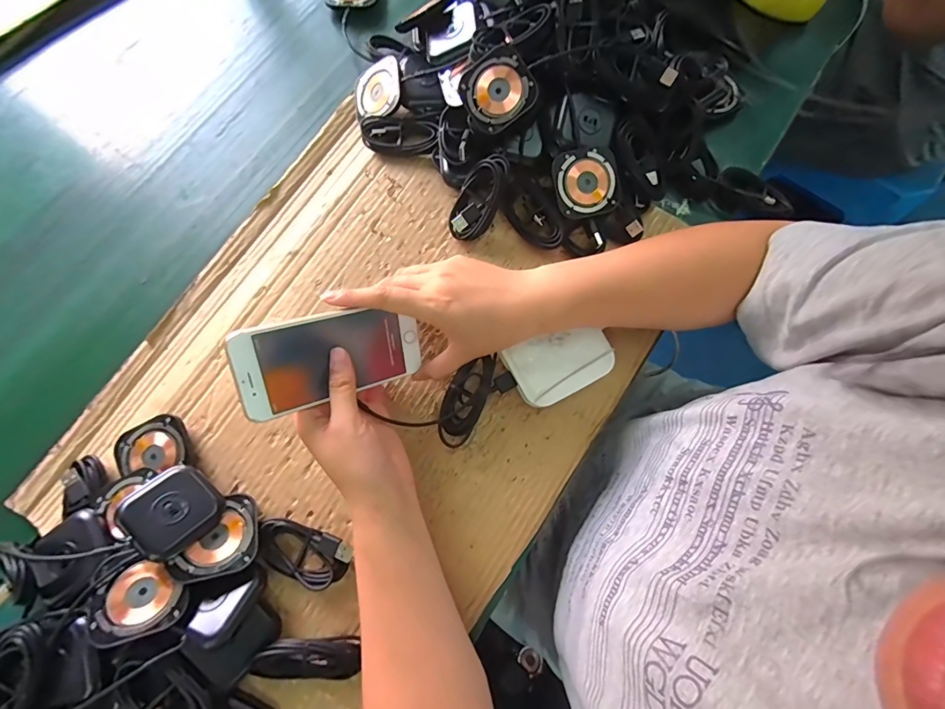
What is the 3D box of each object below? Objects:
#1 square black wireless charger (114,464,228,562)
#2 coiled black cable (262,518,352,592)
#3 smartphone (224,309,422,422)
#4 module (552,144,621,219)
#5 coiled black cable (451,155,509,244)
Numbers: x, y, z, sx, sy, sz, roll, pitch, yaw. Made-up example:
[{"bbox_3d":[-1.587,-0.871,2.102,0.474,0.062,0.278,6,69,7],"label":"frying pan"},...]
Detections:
[{"bbox_3d":[-0.228,0.117,0.319,0.059,0.011,0.058,39,47,8],"label":"square black wireless charger"},{"bbox_3d":[-0.135,0.161,0.340,0.072,0.017,0.041,20,77,3],"label":"coiled black cable"},{"bbox_3d":[-0.101,0.001,0.312,0.134,0.006,0.063,-18,112,-30],"label":"smartphone"},{"bbox_3d":[0.106,-0.161,0.391,0.060,0.011,0.064,-14,95,-2],"label":"module"},{"bbox_3d":[0.006,-0.146,0.393,0.038,0.013,0.081,30,111,5],"label":"coiled black cable"}]

